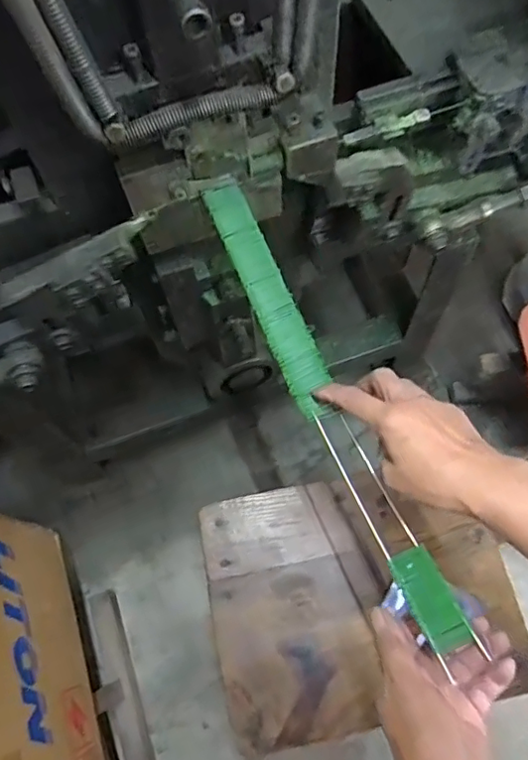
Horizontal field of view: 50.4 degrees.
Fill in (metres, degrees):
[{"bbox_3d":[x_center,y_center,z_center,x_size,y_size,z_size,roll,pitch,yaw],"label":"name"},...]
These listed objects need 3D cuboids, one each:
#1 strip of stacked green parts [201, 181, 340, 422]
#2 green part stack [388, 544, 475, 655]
[{"bbox_3d":[0.006,-0.076,0.506,0.038,0.015,0.236,-22,76,-6],"label":"strip of stacked green parts"},{"bbox_3d":[0.120,0.157,0.405,0.033,0.007,0.070,-24,64,-7],"label":"green part stack"}]

